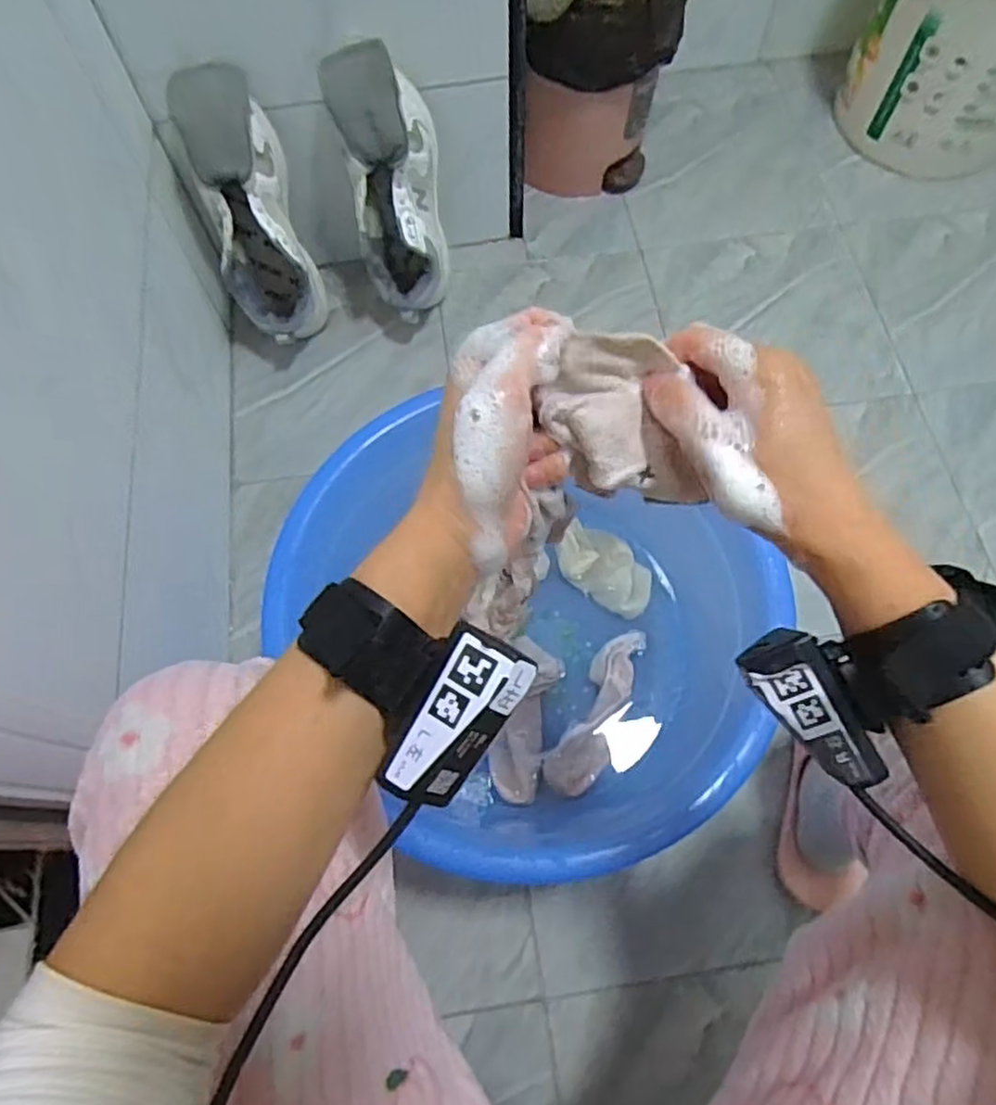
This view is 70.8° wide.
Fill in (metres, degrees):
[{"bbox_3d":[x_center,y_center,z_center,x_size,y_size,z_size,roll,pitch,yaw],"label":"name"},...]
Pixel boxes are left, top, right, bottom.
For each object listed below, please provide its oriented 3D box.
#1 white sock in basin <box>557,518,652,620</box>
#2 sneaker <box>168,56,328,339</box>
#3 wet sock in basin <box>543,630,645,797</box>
[{"bbox_3d":[0.123,0.018,0.811,0.120,0.018,0.071,37,74,16],"label":"white sock in basin"},{"bbox_3d":[-0.285,-0.384,0.840,0.102,0.289,0.145,-16,68,-4],"label":"sneaker"},{"bbox_3d":[0.107,0.166,0.737,0.056,0.020,0.186,26,71,12],"label":"wet sock in basin"}]

